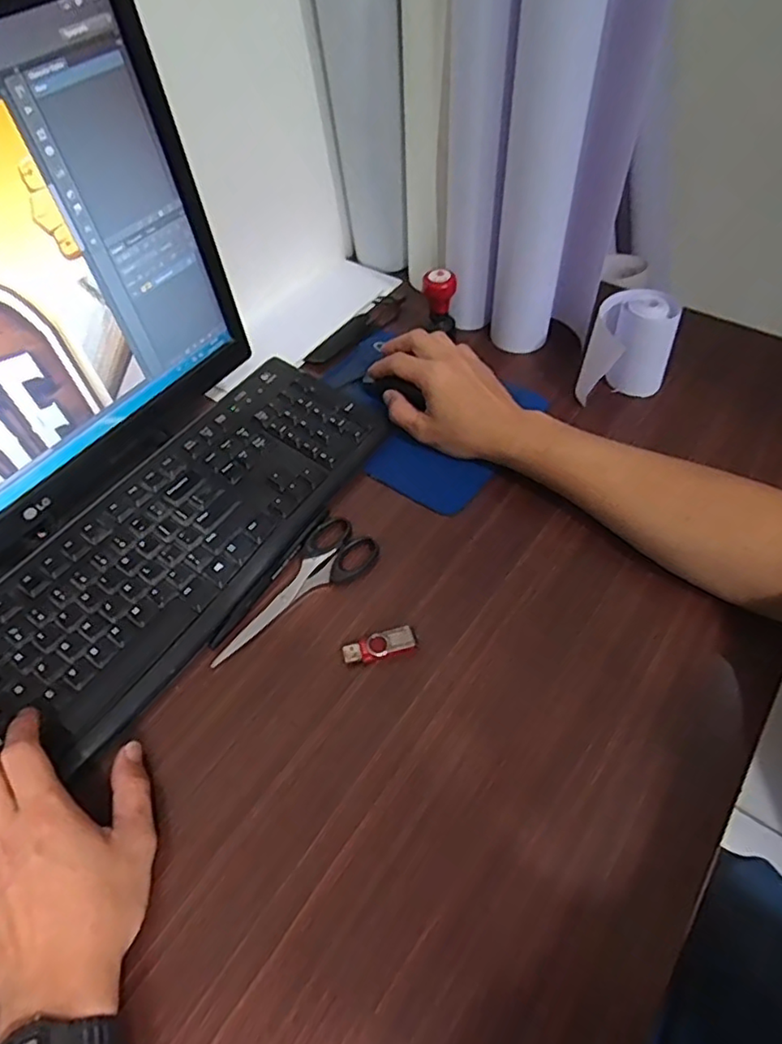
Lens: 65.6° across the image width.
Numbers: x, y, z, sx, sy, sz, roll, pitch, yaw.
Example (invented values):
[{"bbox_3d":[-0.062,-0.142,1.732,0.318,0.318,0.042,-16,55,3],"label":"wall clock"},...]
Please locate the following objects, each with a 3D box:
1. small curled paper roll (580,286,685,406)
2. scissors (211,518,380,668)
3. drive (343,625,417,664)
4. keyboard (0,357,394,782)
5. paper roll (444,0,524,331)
[{"bbox_3d":[0.225,-0.165,0.570,0.075,0.090,0.056,17,55,15],"label":"small curled paper roll"},{"bbox_3d":[-0.071,0.056,0.468,0.054,0.004,0.150,29,59,23],"label":"scissors"},{"bbox_3d":[-0.008,0.090,0.438,0.052,0.011,0.018,-15,53,-8],"label":"drive"},{"bbox_3d":[-0.180,0.021,0.486,0.158,0.027,0.430,30,60,23],"label":"keyboard"},{"bbox_3d":[0.075,-0.335,0.529,0.048,0.351,0.064,-4,53,1],"label":"paper roll"}]

